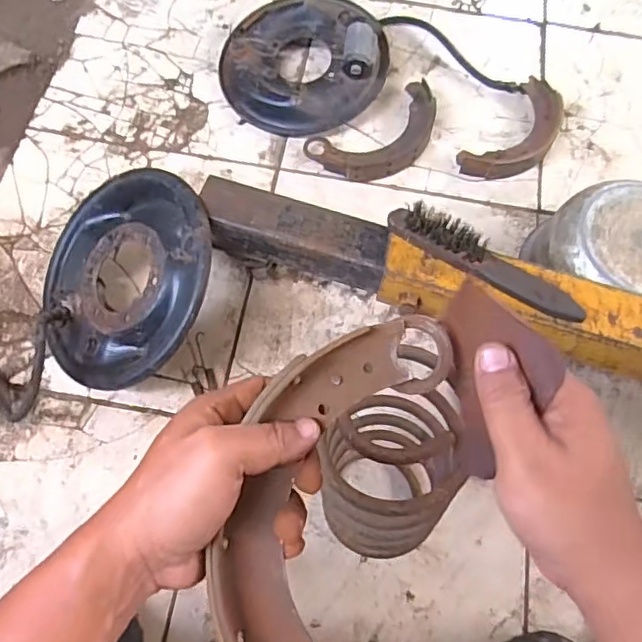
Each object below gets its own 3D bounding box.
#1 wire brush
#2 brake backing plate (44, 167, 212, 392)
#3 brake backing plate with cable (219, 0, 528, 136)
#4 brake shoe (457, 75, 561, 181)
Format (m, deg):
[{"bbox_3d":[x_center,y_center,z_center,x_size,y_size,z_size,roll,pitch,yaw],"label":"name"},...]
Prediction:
[{"bbox_3d":[0.181,-0.064,0.646,0.230,0.048,0.032,31,70,10],"label":"wire brush"},{"bbox_3d":[-0.246,-0.056,0.721,0.275,0.039,0.269,-6,77,28],"label":"brake backing plate"},{"bbox_3d":[0.068,-0.445,0.938,0.448,0.090,0.248,-14,70,-7],"label":"brake backing plate with cable"},{"bbox_3d":[0.313,-0.294,0.918,0.101,0.035,0.217,39,73,13],"label":"brake shoe"}]

